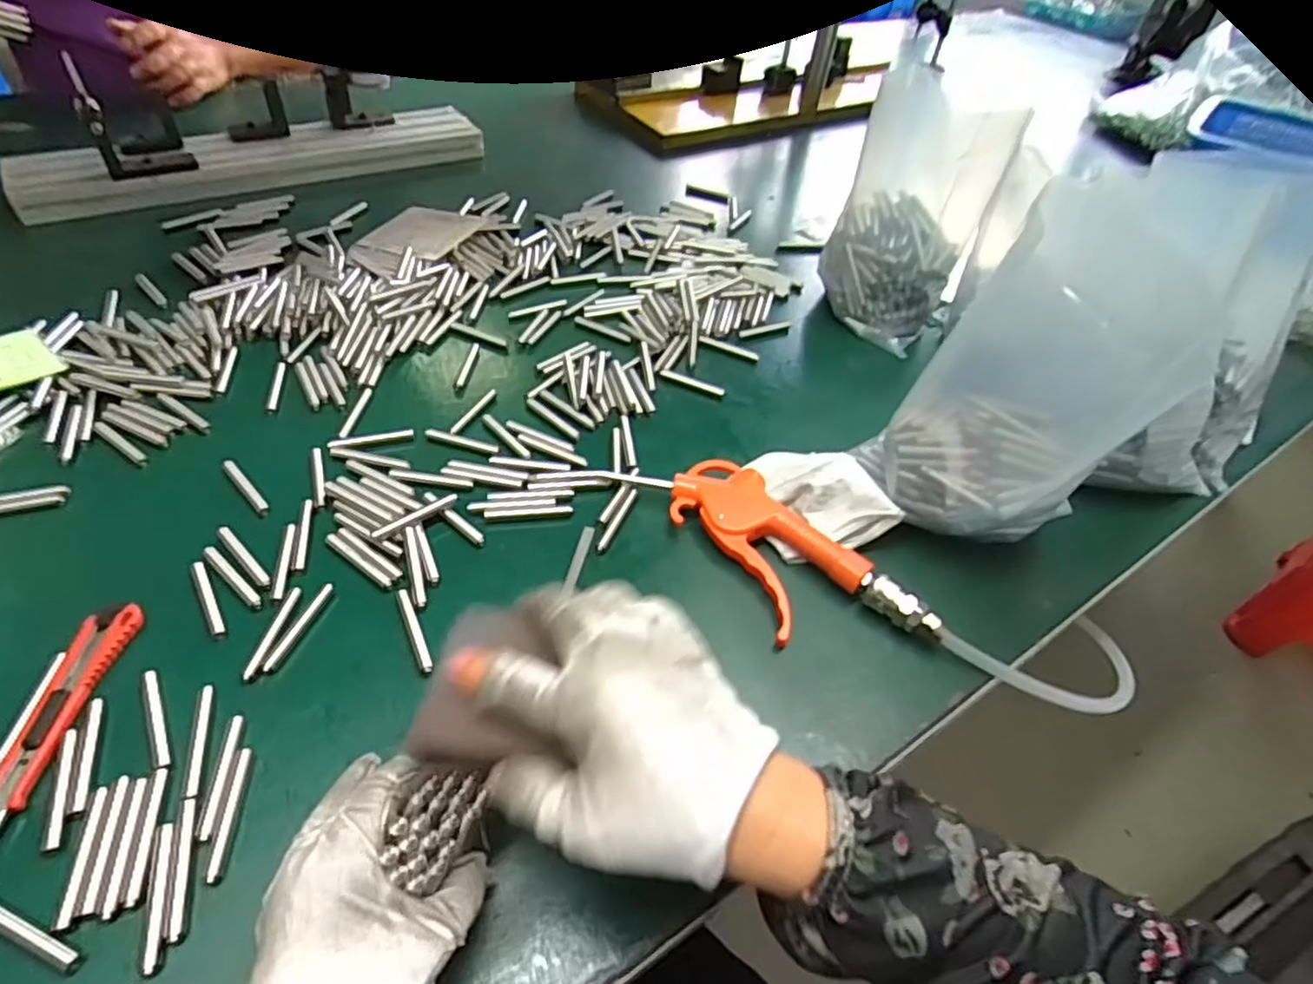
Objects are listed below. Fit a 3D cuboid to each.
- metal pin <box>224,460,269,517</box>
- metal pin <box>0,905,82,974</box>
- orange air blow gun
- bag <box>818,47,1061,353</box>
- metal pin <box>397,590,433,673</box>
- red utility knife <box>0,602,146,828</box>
[{"bbox_3d":[-0.275,-0.005,0.450,0.008,0.004,0.062,-33,58,-32],"label":"metal pin"},{"bbox_3d":[-0.259,0.179,0.275,0.058,0.005,0.008,19,47,11],"label":"metal pin"},{"bbox_3d":[0.051,0.027,0.445,0.253,0.026,0.093,35,52,24],"label":"orange air blow gun"},{"bbox_3d":[0.249,-0.262,0.635,0.145,0.202,0.183,20,47,12],"label":"bag"},{"bbox_3d":[-0.139,0.079,0.387,0.008,0.004,0.058,-18,51,-23],"label":"metal pin"},{"bbox_3d":[-0.296,0.119,0.326,0.026,0.006,0.149,2,46,-5],"label":"red utility knife"}]

